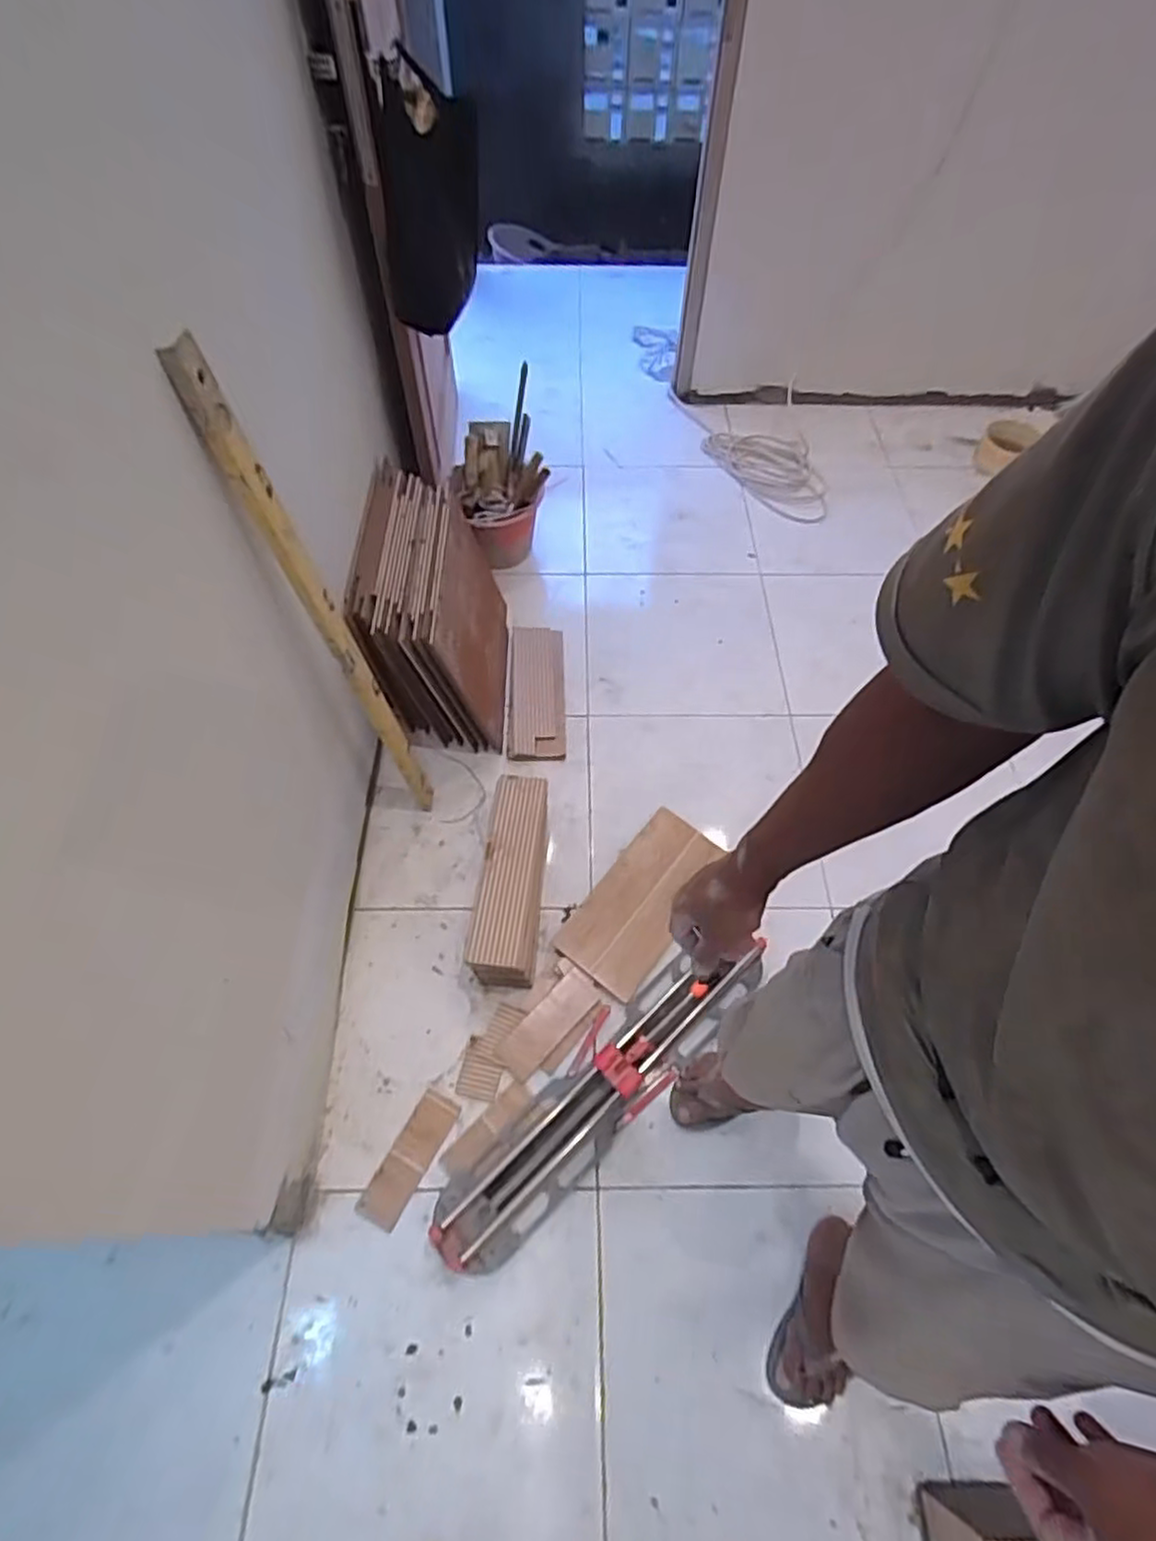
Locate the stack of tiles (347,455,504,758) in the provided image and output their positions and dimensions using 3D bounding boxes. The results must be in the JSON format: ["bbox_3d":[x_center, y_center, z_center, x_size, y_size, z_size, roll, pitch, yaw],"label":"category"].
[{"bbox_3d":[-0.316,-0.361,1.601,0.272,0.408,0.496,-1,58,-1],"label":"stack of tiles"}]

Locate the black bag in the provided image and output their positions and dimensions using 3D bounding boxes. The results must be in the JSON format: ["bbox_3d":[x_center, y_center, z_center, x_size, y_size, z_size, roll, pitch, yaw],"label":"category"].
[{"bbox_3d":[-0.278,-1.050,1.310,0.174,0.346,0.137,3,58,2],"label":"black bag"}]

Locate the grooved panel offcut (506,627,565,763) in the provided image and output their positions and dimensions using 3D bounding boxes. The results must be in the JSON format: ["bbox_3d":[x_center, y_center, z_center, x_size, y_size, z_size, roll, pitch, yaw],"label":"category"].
[{"bbox_3d":[-0.102,-0.198,1.736,0.134,0.028,0.408,5,57,-10],"label":"grooved panel offcut"}]

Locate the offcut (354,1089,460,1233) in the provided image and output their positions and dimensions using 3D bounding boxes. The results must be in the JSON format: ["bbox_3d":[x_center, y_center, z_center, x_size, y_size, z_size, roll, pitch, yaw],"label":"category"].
[{"bbox_3d":[-0.291,0.667,1.198,0.071,0.014,0.209,25,62,15],"label":"offcut"}]

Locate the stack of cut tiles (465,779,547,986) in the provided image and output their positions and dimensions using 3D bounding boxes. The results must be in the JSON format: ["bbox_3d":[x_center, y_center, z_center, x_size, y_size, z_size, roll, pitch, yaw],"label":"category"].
[{"bbox_3d":[-0.129,0.217,1.386,0.121,0.157,0.394,3,58,1],"label":"stack of cut tiles"}]

